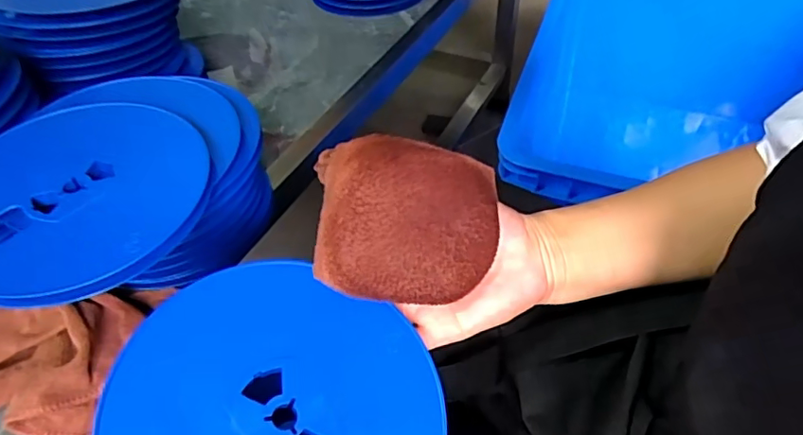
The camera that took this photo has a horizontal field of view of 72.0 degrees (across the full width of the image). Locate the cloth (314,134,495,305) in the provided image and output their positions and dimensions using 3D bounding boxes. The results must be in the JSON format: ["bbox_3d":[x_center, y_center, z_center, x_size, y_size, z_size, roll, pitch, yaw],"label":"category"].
[{"bbox_3d":[0.007,0.003,0.308,0.109,0.087,0.012,3,11,-31],"label":"cloth"}]

